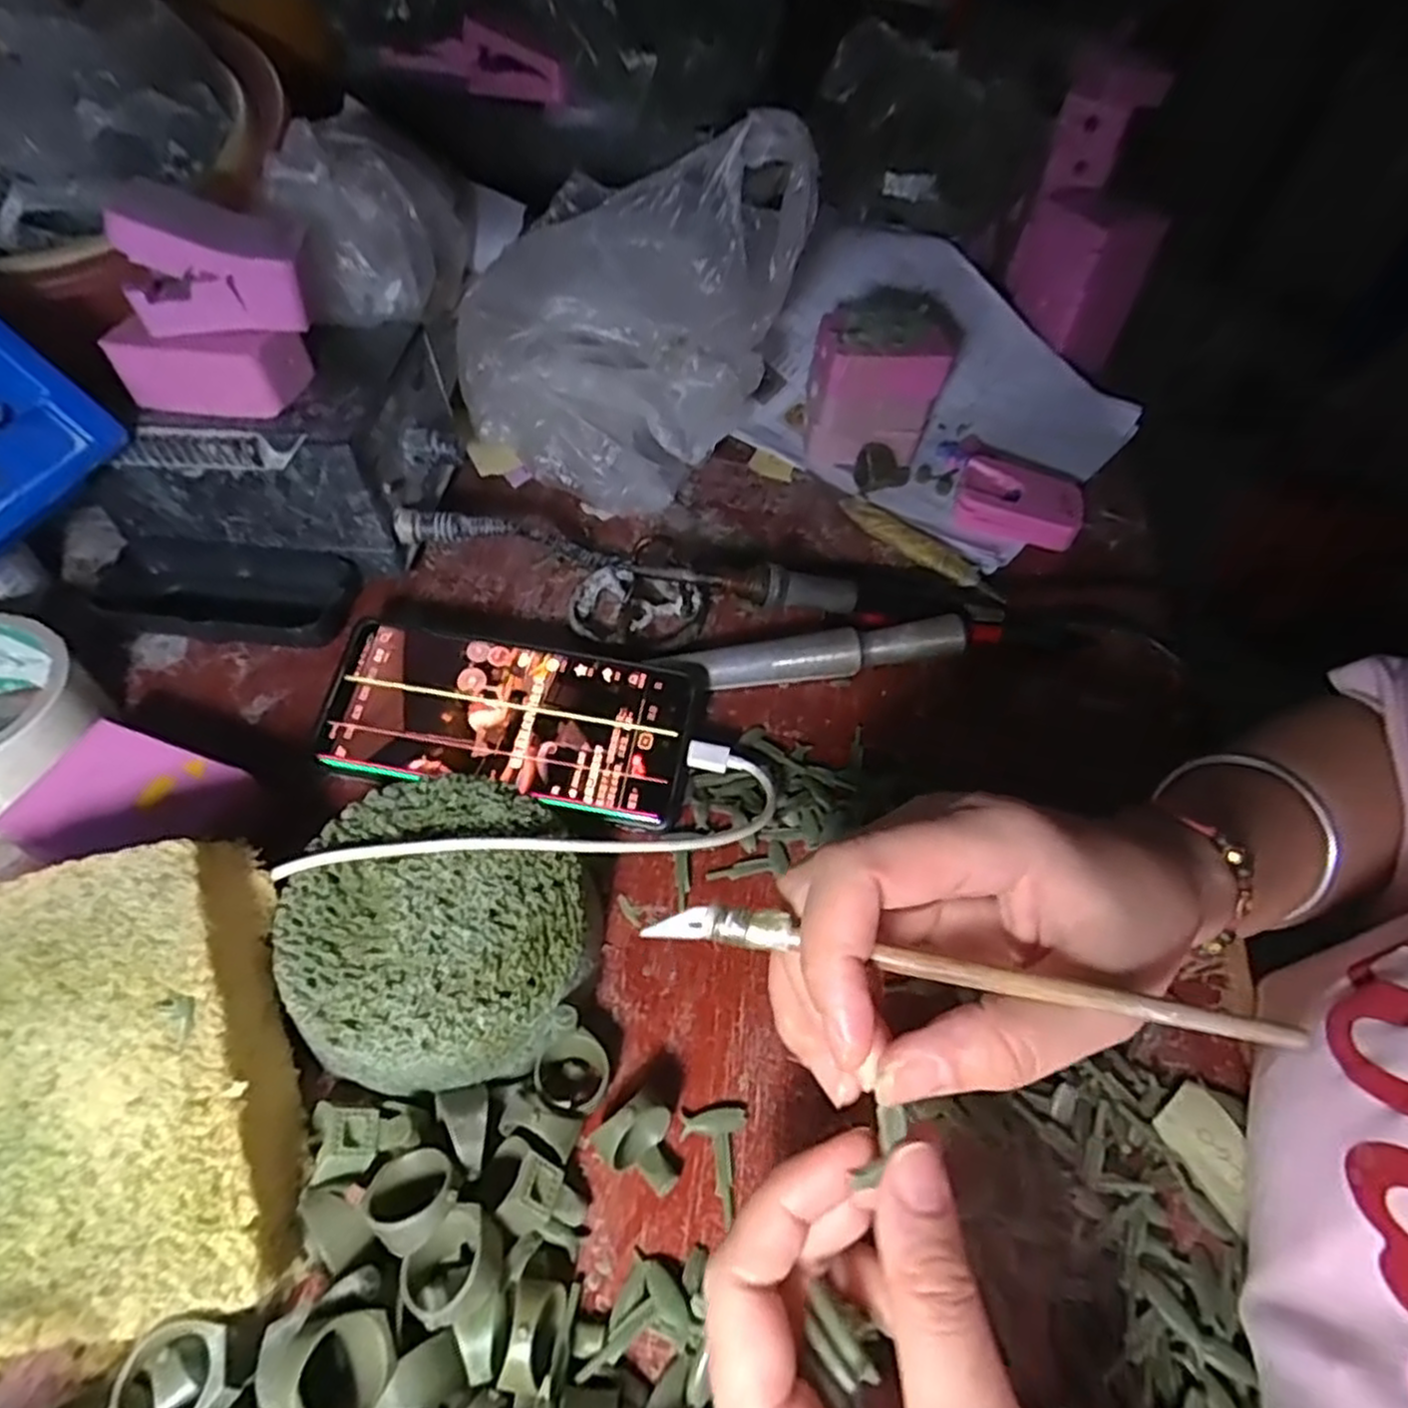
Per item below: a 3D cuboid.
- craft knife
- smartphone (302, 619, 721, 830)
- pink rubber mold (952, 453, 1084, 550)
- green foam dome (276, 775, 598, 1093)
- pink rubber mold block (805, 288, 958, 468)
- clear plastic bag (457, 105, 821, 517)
[{"bbox_3d":[0.061,0.065,0.191,0.155,0.004,0.012,6,85,13],"label":"craft knife"},{"bbox_3d":[-0.085,0.004,0.341,0.161,0.005,0.077,10,67,3],"label":"smartphone"},{"bbox_3d":[0.189,-0.122,0.460,0.072,0.020,0.045,18,53,8],"label":"pink rubber mold"},{"bbox_3d":[-0.093,0.081,0.274,0.099,0.045,0.099,3,52,-4],"label":"green foam dome"},{"bbox_3d":[0.102,-0.192,0.461,0.078,0.088,0.038,-5,53,-9],"label":"pink rubber mold block"},{"bbox_3d":[-0.037,-0.184,0.395,0.170,0.170,0.073,-6,53,-10],"label":"clear plastic bag"}]

